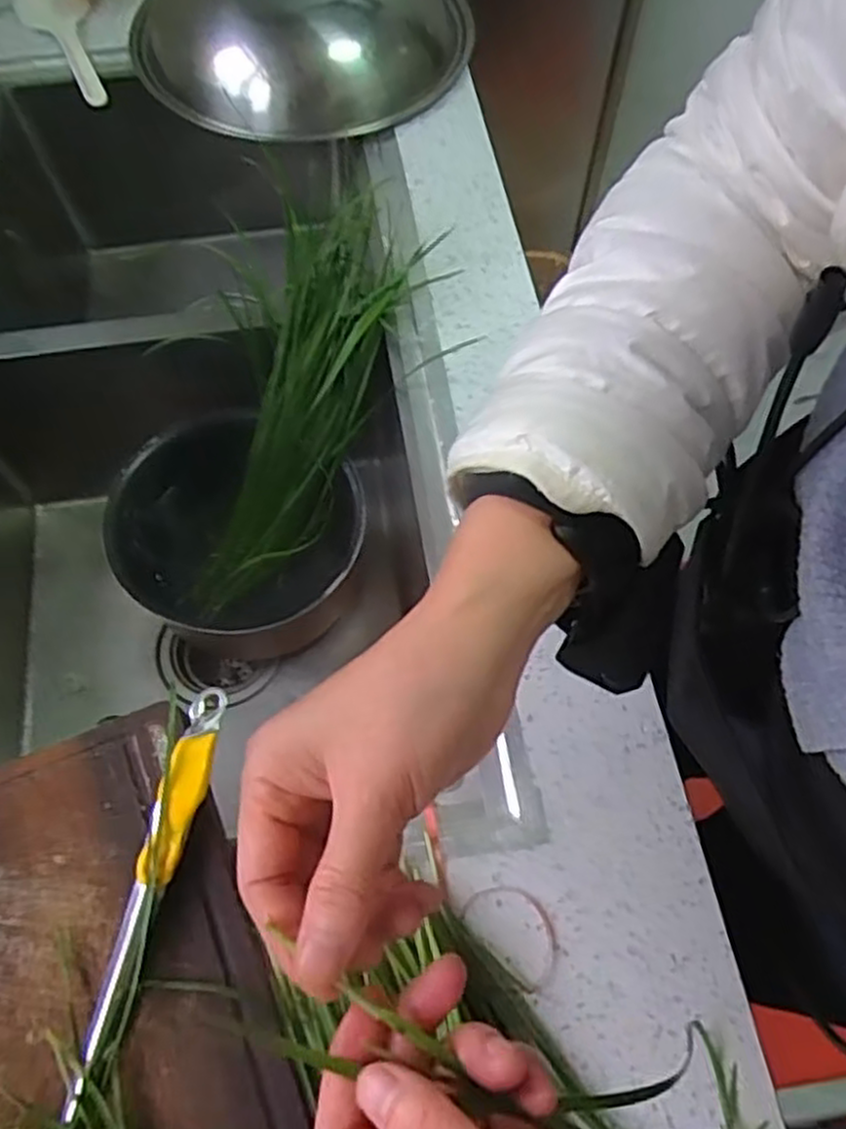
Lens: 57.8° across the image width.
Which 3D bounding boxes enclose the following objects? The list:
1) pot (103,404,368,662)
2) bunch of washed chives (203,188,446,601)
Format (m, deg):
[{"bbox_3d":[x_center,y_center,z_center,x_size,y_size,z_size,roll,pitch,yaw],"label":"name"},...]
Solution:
[{"bbox_3d":[-0.159,-0.022,0.681,0.206,0.127,0.188,0,65,0],"label":"pot"},{"bbox_3d":[-0.100,-0.118,0.641,0.099,0.062,0.354,26,110,12],"label":"bunch of washed chives"}]

